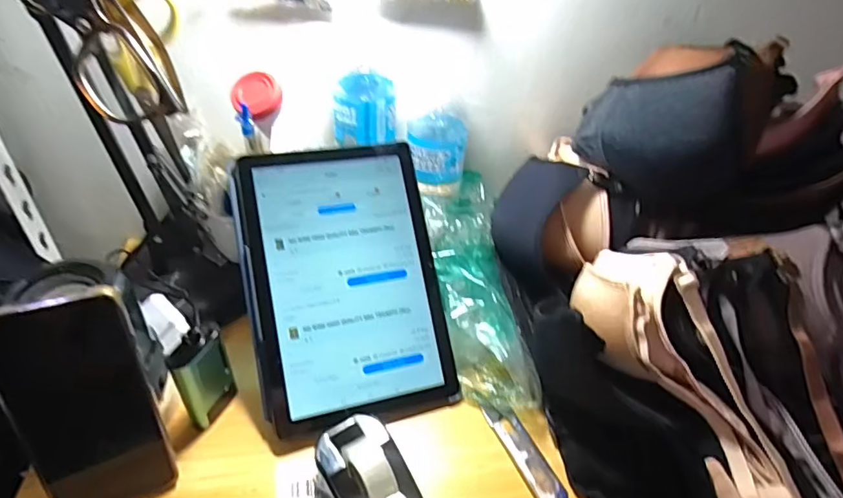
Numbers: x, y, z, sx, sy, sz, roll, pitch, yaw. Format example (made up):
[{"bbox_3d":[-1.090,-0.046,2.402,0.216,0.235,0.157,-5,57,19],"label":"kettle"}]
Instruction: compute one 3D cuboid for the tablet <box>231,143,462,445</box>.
[{"bbox_3d":[-0.064,0.027,0.444,0.161,0.007,0.236,-10,82,-18],"label":"tablet"}]

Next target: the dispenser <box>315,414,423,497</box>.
[{"bbox_3d":[-0.034,0.172,0.363,0.056,0.047,0.101,-21,47,-27],"label":"dispenser"}]

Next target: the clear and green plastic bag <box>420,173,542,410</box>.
[{"bbox_3d":[0.052,0.027,0.482,0.077,0.073,0.234,-5,65,-11],"label":"clear and green plastic bag"}]

